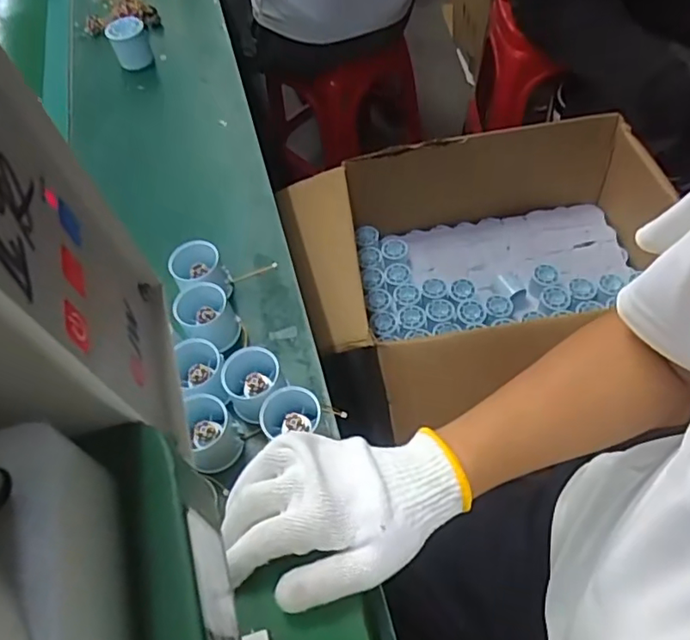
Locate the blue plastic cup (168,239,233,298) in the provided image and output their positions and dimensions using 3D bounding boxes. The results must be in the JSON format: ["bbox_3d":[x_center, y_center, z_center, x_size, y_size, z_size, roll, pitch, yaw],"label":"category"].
[{"bbox_3d":[-0.150,-0.043,0.605,0.051,0.064,0.051,-4,57,5],"label":"blue plastic cup"}]

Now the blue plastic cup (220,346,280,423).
[{"bbox_3d":[-0.083,0.058,0.529,0.051,0.051,0.051,-21,57,-6],"label":"blue plastic cup"}]

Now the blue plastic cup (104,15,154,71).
[{"bbox_3d":[-0.328,-0.423,0.877,0.053,0.062,0.046,-17,57,-3],"label":"blue plastic cup"}]

